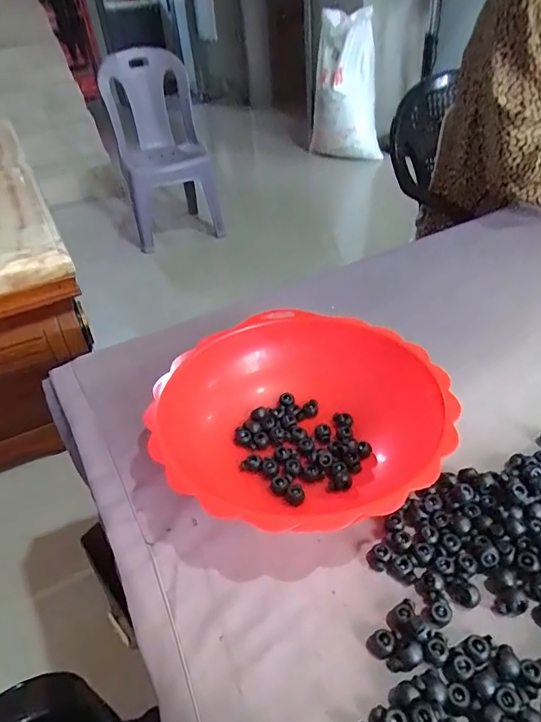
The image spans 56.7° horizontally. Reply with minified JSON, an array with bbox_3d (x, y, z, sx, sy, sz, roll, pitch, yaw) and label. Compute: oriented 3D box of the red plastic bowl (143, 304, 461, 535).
[{"bbox_3d":[0.025,0.057,0.425,0.230,0.073,0.228,-3,37,2],"label":"red plastic bowl"}]

